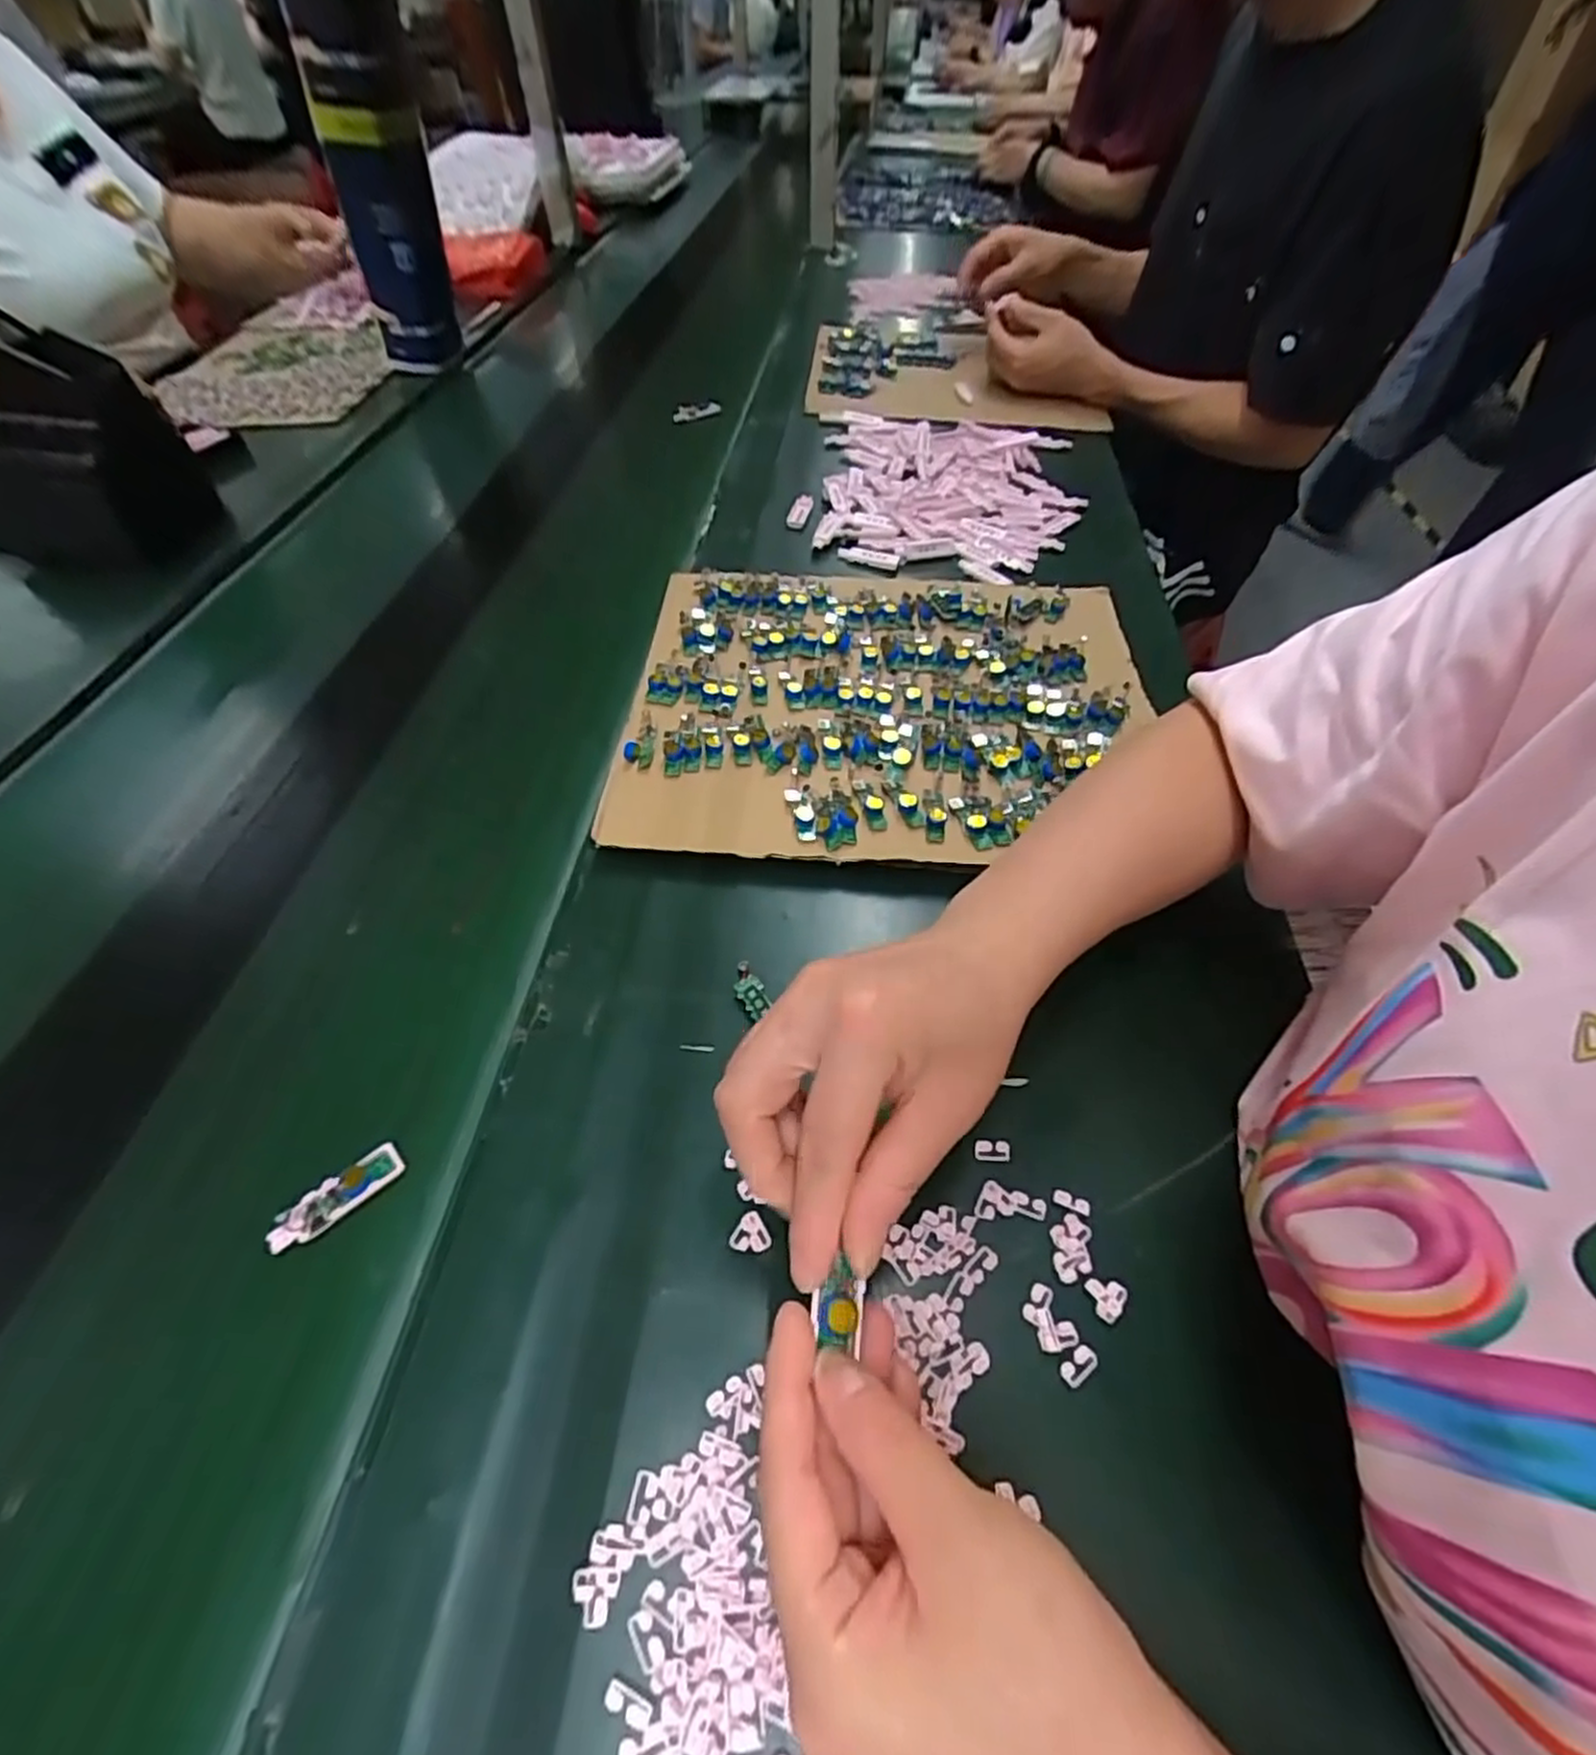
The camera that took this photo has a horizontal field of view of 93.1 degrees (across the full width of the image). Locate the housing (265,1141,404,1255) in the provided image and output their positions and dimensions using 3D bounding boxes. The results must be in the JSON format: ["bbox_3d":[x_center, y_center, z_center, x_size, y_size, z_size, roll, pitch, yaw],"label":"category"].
[{"bbox_3d":[-0.198,0.138,0.325,0.054,0.008,0.018,-34,59,-24],"label":"housing"}]

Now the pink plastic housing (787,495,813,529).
[{"bbox_3d":[0.002,-0.345,0.713,0.018,0.011,0.046,8,53,9],"label":"pink plastic housing"}]

